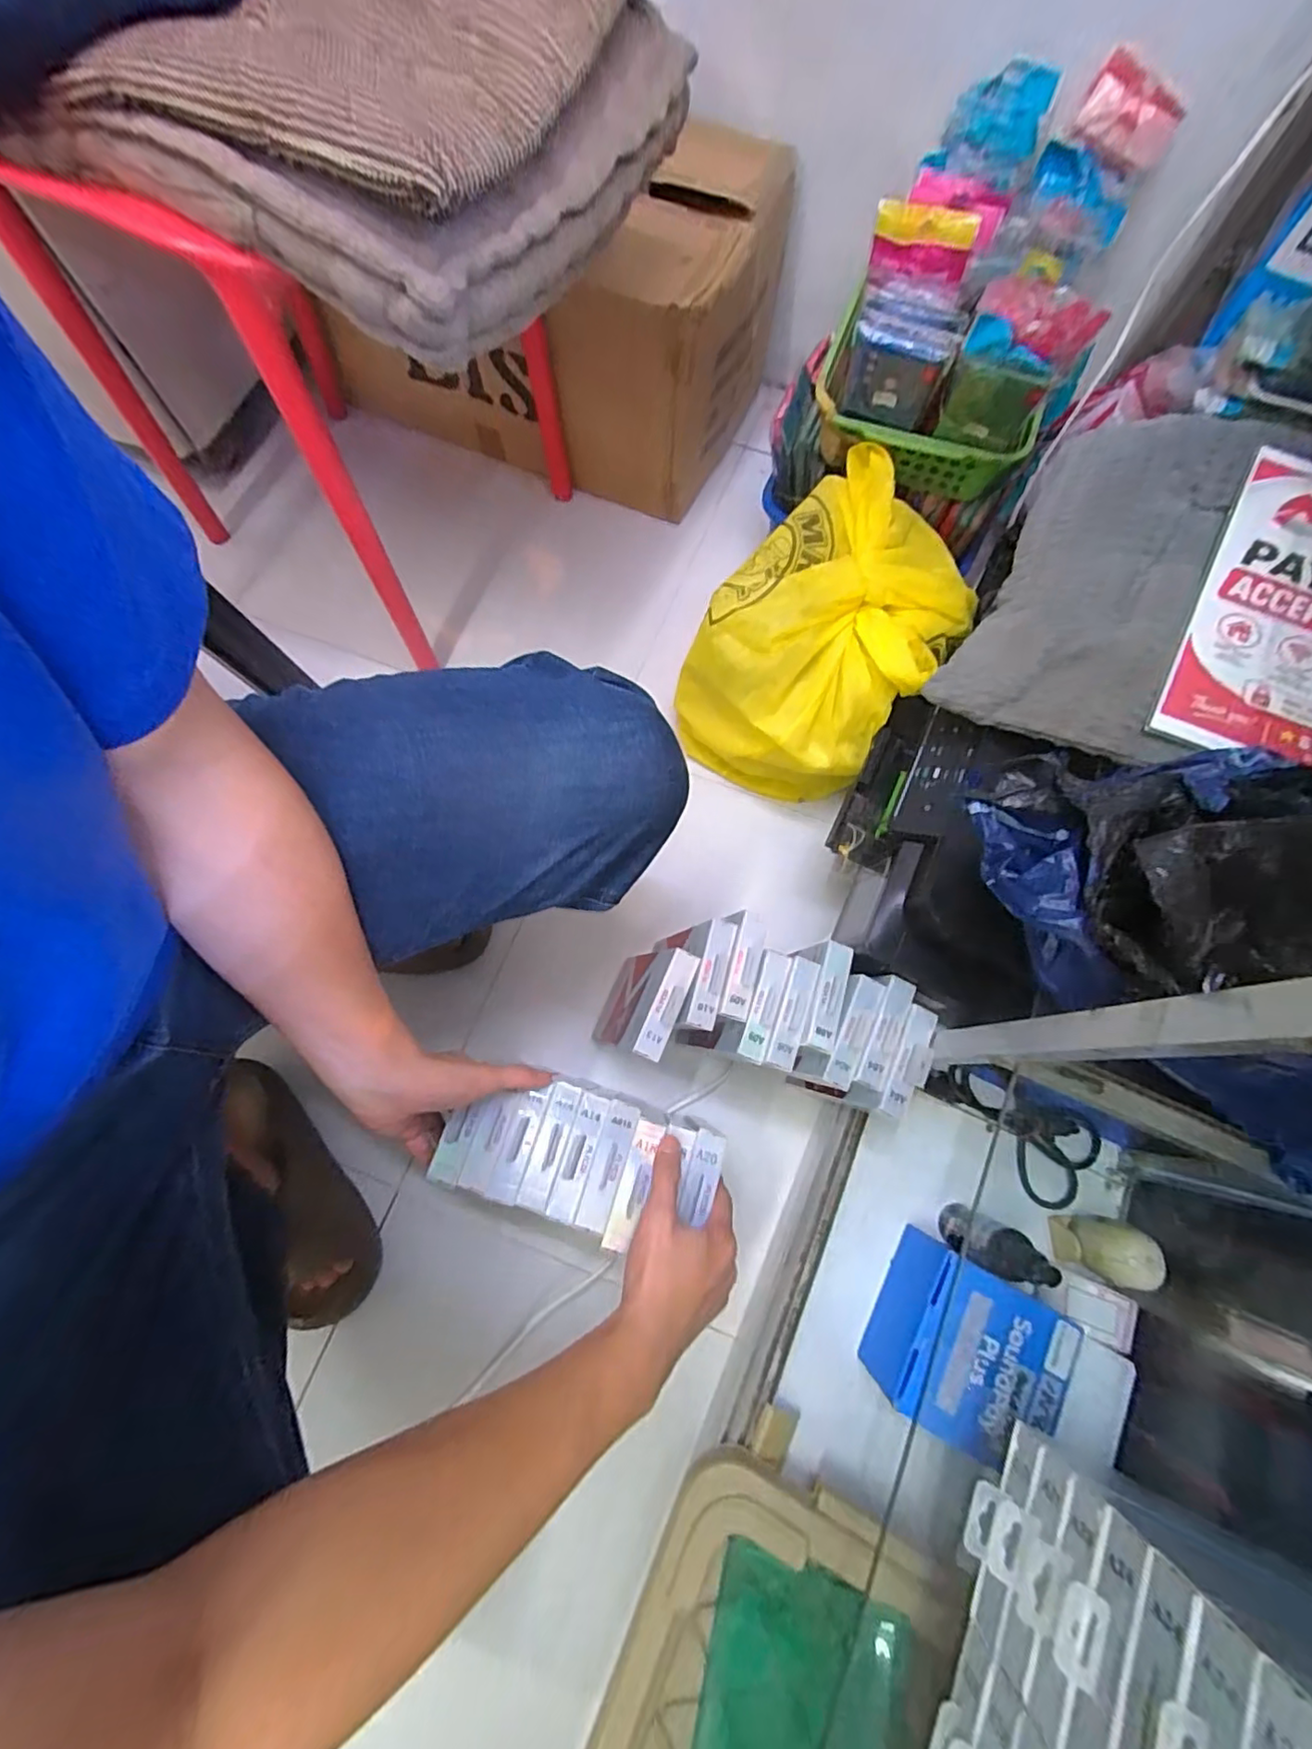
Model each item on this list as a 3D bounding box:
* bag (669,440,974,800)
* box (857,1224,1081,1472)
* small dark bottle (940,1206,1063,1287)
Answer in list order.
[{"bbox_3d":[0.216,-0.286,0.772,0.233,0.213,0.337,36,75,10],"label":"bag"},{"bbox_3d":[0.267,0.415,0.542,0.145,0.093,0.133,25,74,7],"label":"box"},{"bbox_3d":[0.299,0.333,0.550,0.039,0.141,0.040,25,74,7],"label":"small dark bottle"}]

